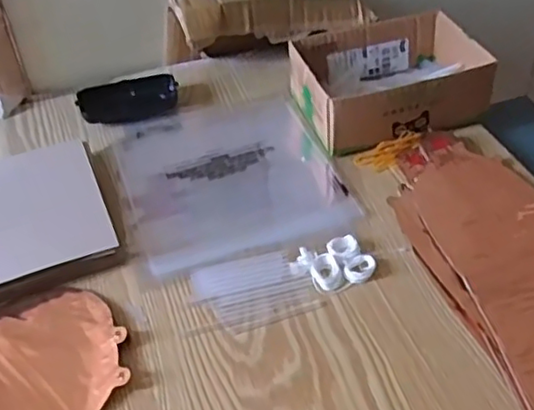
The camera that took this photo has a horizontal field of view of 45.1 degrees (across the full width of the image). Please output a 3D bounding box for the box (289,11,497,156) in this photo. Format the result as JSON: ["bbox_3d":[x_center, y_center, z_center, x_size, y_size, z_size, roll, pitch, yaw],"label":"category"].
[{"bbox_3d":[0.126,-0.129,0.683,0.178,0.071,0.134,-13,44,-10],"label":"box"}]

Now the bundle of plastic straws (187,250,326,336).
[{"bbox_3d":[-0.012,0.070,0.537,0.101,0.006,0.069,-12,44,-9],"label":"bundle of plastic straws"}]

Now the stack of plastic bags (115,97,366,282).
[{"bbox_3d":[-0.040,-0.036,0.648,0.205,0.008,0.222,-16,45,-13],"label":"stack of plastic bags"}]

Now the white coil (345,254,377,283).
[{"bbox_3d":[0.079,0.054,0.543,0.021,0.008,0.028,32,54,32],"label":"white coil"}]

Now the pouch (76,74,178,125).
[{"bbox_3d":[-0.156,-0.118,0.729,0.108,0.027,0.046,-13,44,-9],"label":"pouch"}]

